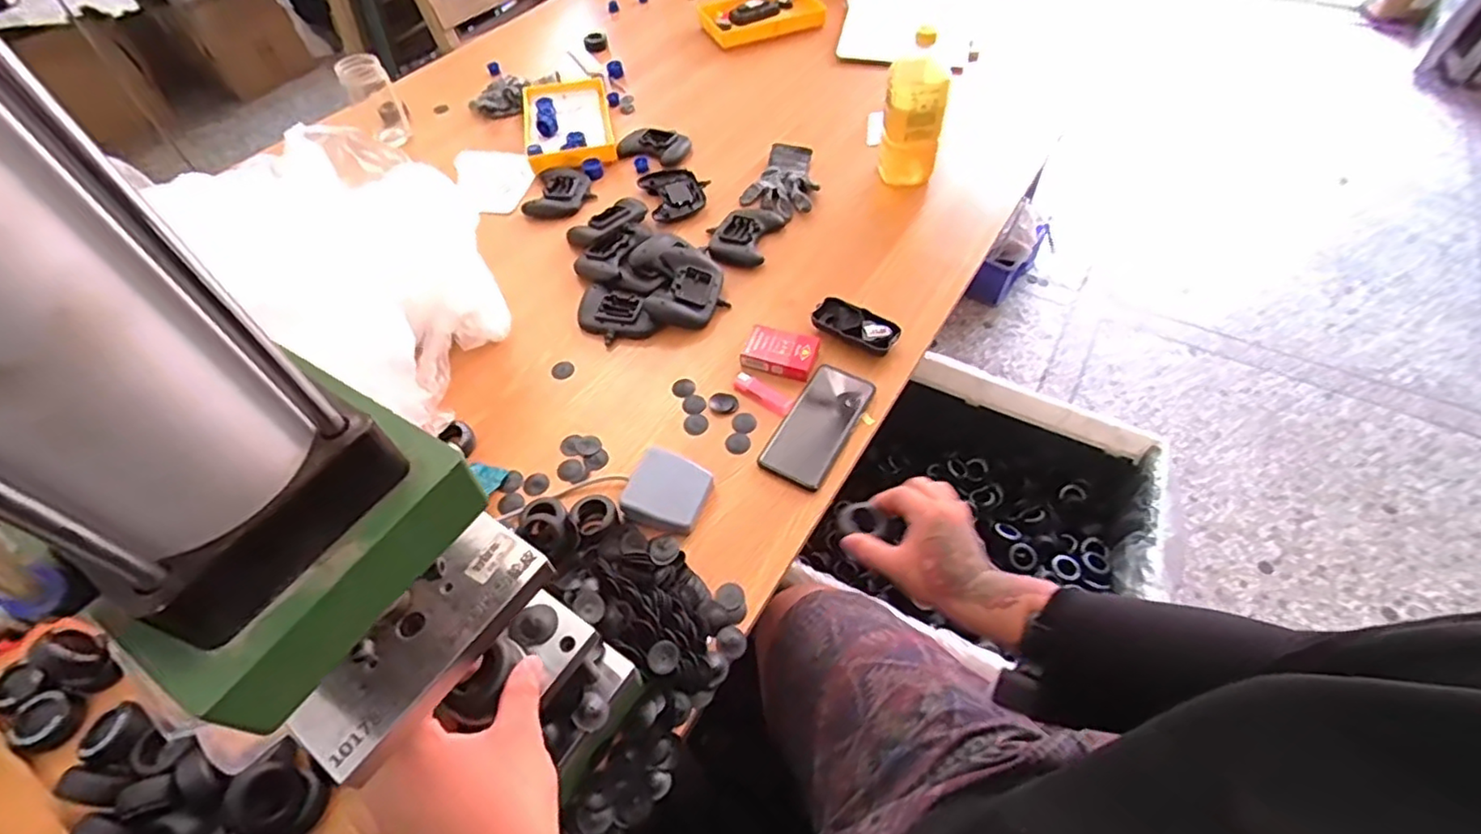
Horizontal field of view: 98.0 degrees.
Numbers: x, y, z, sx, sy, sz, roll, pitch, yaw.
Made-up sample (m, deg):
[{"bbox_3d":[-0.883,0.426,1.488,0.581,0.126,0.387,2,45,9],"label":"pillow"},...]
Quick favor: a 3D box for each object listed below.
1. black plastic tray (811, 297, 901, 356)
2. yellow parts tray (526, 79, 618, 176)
[{"bbox_3d":[0.148,-0.118,0.827,0.111,0.023,0.058,32,62,25],"label":"black plastic tray"},{"bbox_3d":[-0.307,-0.528,1.153,0.147,0.037,0.275,-13,54,-4],"label":"yellow parts tray"}]

